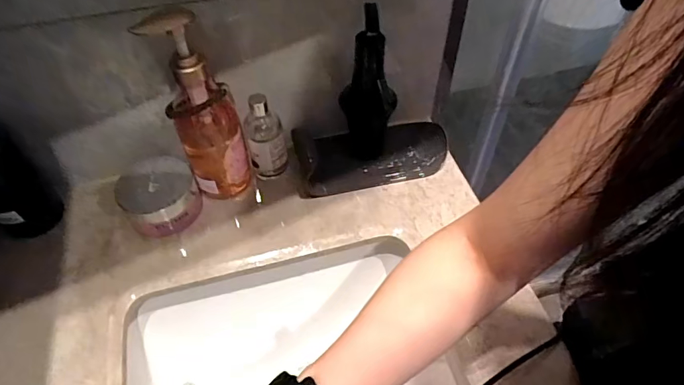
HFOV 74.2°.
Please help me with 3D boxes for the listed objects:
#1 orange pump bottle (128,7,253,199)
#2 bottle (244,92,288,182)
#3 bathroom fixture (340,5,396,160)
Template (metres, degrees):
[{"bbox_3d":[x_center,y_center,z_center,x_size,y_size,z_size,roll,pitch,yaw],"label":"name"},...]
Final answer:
[{"bbox_3d":[-0.151,-0.091,0.493,0.068,0.223,0.073,-12,52,-9],"label":"orange pump bottle"},{"bbox_3d":[-0.091,-0.065,0.539,0.043,0.116,0.037,-12,52,-9],"label":"bottle"},{"bbox_3d":[0.031,-0.108,0.524,0.056,0.187,0.062,7,51,6],"label":"bathroom fixture"}]

